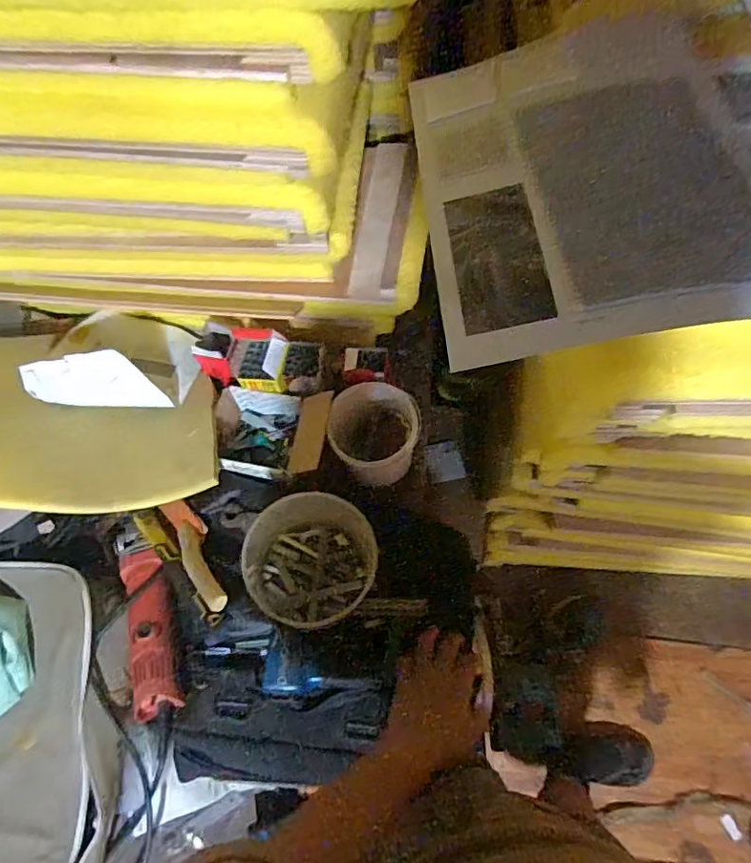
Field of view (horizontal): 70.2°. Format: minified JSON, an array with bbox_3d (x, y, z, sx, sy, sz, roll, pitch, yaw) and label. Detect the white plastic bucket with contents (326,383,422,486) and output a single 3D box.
[{"bbox_3d":[0.002,0.005,0.747,0.123,0.093,0.114,-1,65,3],"label":"white plastic bucket with contents"}]

